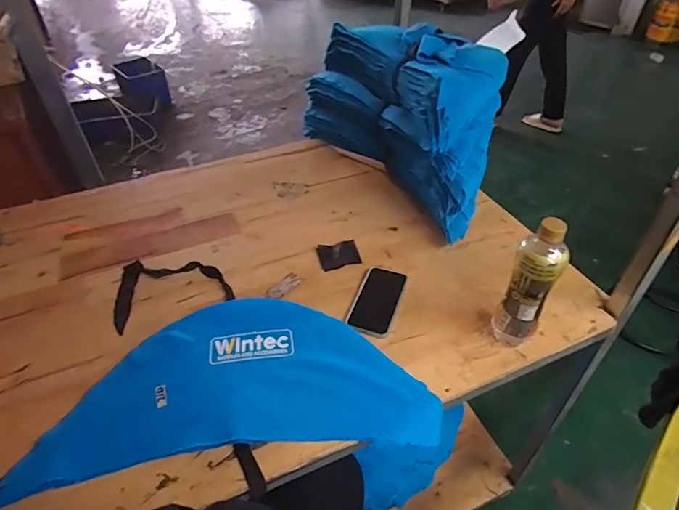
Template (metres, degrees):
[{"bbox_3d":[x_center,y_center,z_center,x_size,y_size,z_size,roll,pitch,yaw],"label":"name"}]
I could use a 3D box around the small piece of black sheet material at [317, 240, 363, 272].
[{"bbox_3d":[-0.001,-0.001,0.829,0.078,0.013,0.056,-15,43,-16],"label":"small piece of black sheet material"}]

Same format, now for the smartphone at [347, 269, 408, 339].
[{"bbox_3d":[0.066,0.074,0.741,0.073,0.006,0.147,14,43,16],"label":"smartphone"}]

